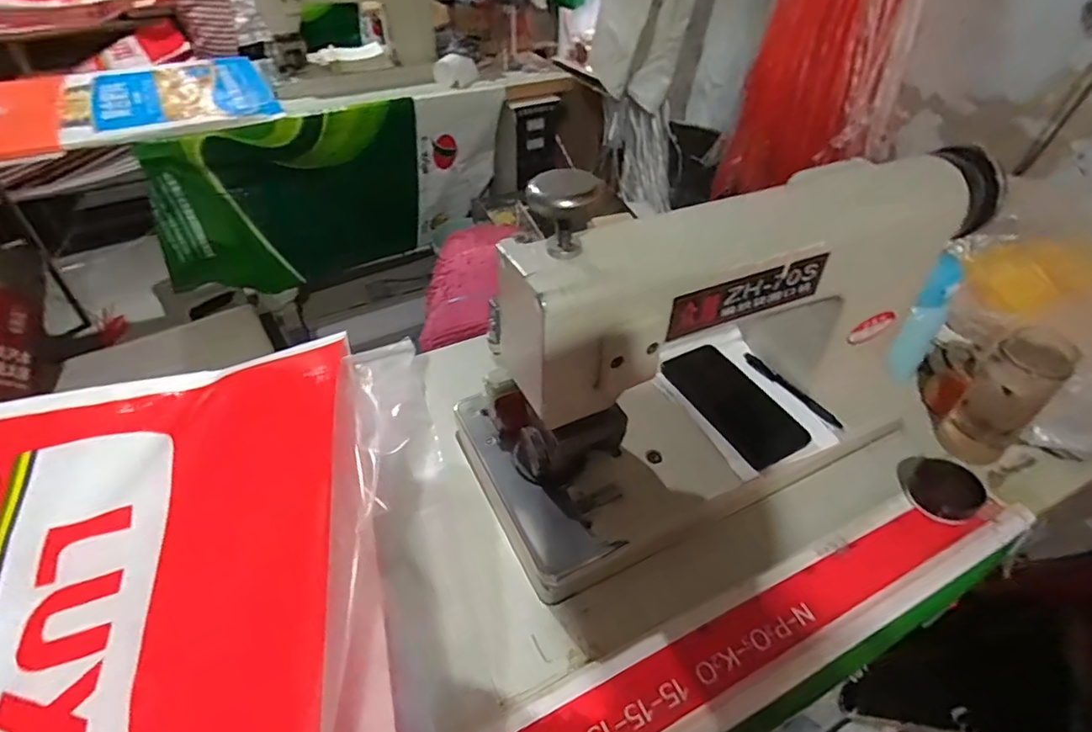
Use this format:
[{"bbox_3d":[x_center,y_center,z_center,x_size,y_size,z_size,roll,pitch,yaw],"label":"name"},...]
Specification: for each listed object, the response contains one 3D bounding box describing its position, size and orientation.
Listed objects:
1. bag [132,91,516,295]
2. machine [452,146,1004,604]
[{"bbox_3d":[-0.596,-0.489,1.673,0.993,0.503,0.148,-18,46,-18],"label":"bag"},{"bbox_3d":[0.197,-0.025,0.584,0.539,0.307,0.215,-19,46,-20],"label":"machine"}]

